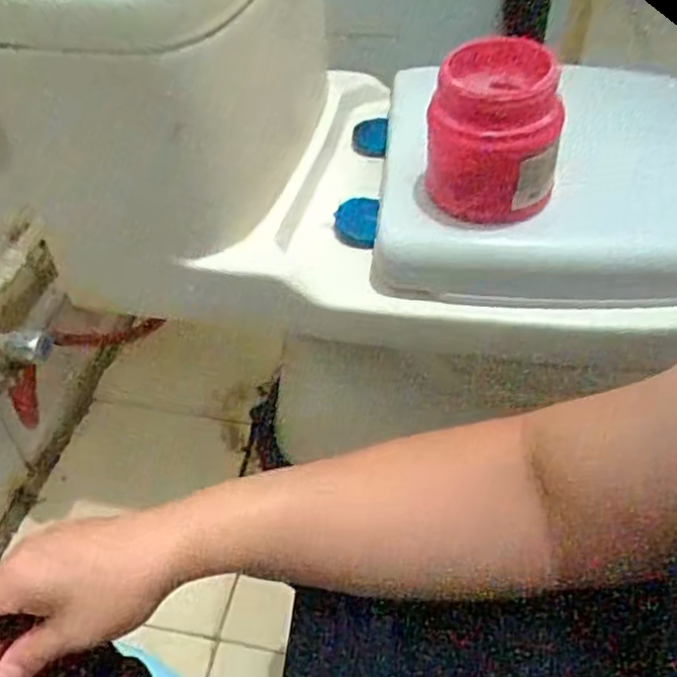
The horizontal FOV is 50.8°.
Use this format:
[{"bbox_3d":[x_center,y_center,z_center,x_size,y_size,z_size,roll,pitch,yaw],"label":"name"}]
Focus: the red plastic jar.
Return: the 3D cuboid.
[{"bbox_3d":[0.118,-0.164,0.548,0.094,0.113,0.080,5,46,8],"label":"red plastic jar"}]

